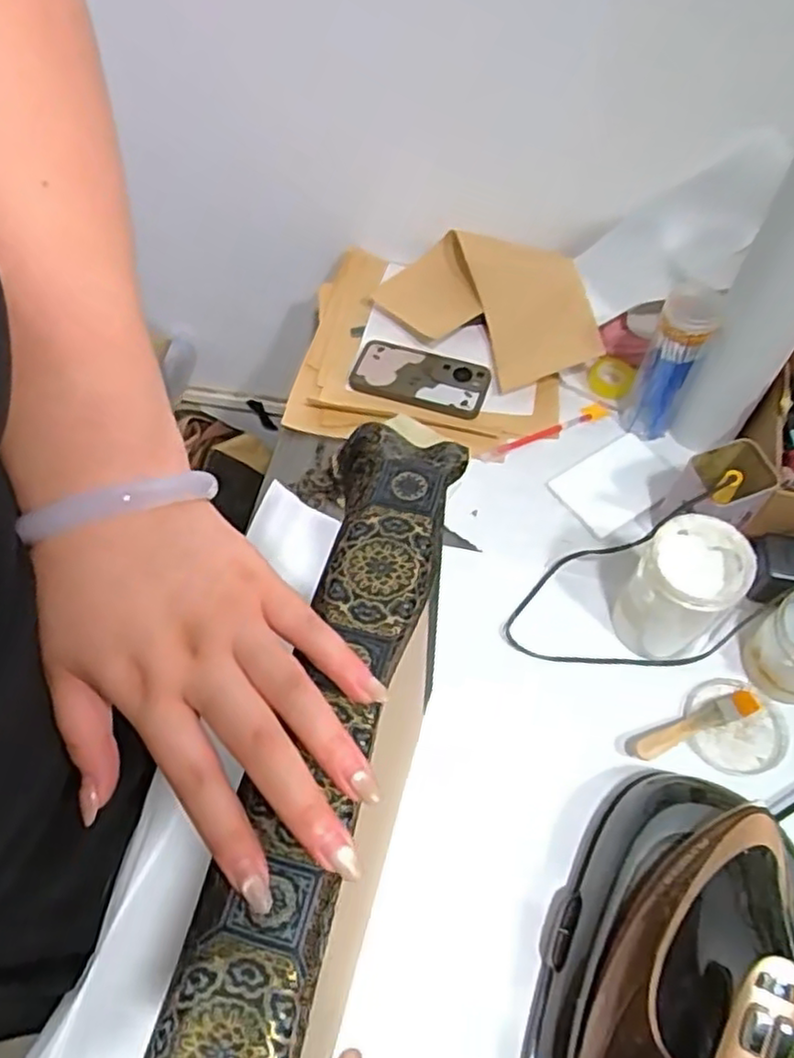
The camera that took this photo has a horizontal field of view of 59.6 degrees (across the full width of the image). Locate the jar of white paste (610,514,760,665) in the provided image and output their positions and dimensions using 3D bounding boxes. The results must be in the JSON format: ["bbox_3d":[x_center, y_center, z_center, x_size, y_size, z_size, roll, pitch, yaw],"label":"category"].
[{"bbox_3d":[0.250,0.059,0.613,0.081,0.132,0.080,0,60,1],"label":"jar of white paste"}]

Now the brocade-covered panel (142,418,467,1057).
[{"bbox_3d":[-0.035,0.095,0.290,0.057,0.025,0.341,11,61,9],"label":"brocade-covered panel"}]

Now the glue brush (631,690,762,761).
[{"bbox_3d":[0.265,0.175,0.617,0.135,0.016,0.022,-15,60,-21],"label":"glue brush"}]

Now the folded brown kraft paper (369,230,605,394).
[{"bbox_3d":[0.118,-0.276,0.837,0.272,0.022,0.158,35,93,21],"label":"folded brown kraft paper"}]

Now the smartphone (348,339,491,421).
[{"bbox_3d":[0.027,-0.180,0.830,0.160,0.012,0.072,18,79,11],"label":"smartphone"}]

